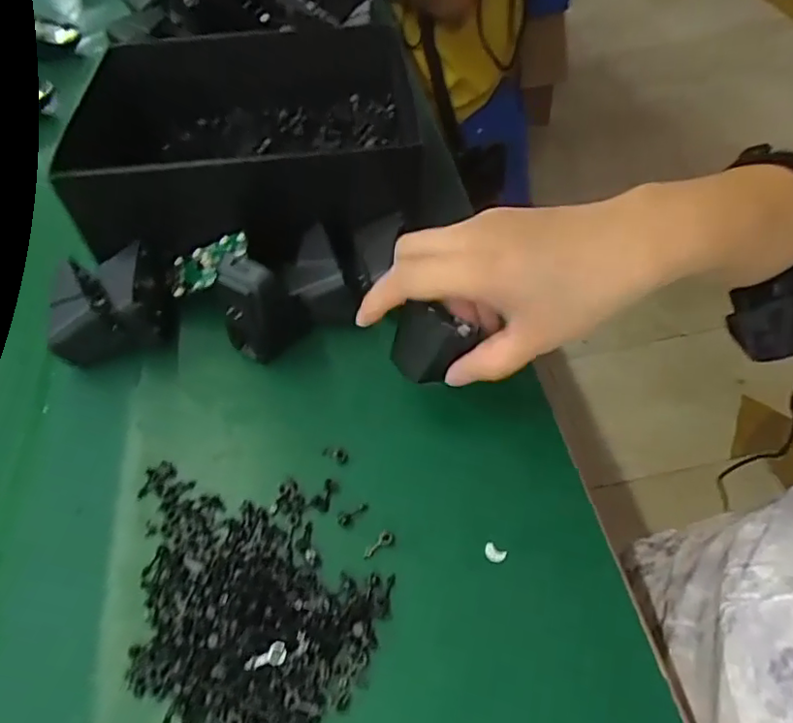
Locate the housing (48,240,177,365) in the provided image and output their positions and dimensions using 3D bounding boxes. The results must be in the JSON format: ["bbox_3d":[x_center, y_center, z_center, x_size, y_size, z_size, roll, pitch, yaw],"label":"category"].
[{"bbox_3d":[-0.184,-0.040,0.374,0.071,0.042,0.074,-15,53,-7],"label":"housing"}]

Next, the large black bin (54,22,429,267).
[{"bbox_3d":[-0.107,-0.178,0.443,0.247,0.075,0.204,-7,52,-1],"label":"large black bin"}]

